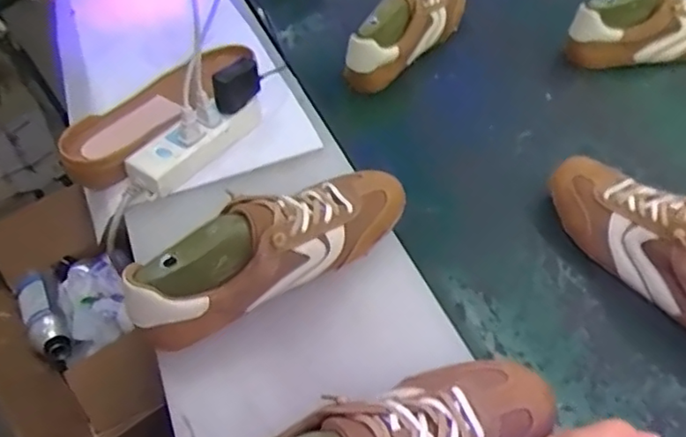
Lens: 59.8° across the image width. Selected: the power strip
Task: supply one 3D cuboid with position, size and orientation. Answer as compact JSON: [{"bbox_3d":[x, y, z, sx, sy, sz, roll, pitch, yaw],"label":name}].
[{"bbox_3d":[-0.159,-0.087,0.657,0.046,0.033,0.161,34,59,28],"label":"power strip"}]

